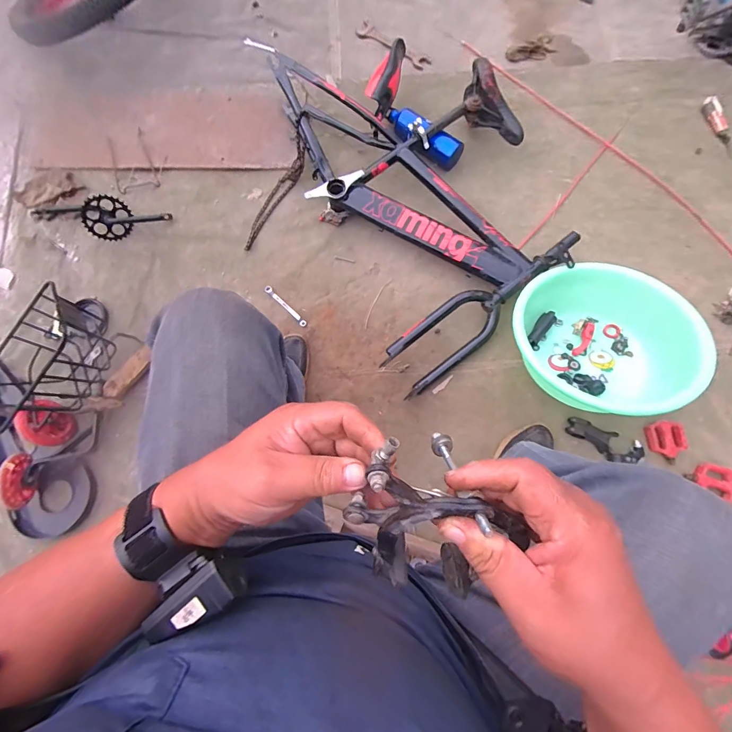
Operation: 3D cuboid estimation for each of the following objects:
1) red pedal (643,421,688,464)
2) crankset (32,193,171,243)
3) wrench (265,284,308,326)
[{"bbox_3d":[0.658,0.165,0.783,0.075,0.021,0.086,-8,77,-2],"label":"red pedal"},{"bbox_3d":[-0.680,-0.371,0.880,0.353,0.094,0.099,5,76,0],"label":"crankset"},{"bbox_3d":[-0.196,-0.147,0.877,0.136,0.012,0.017,44,81,9],"label":"wrench"}]

